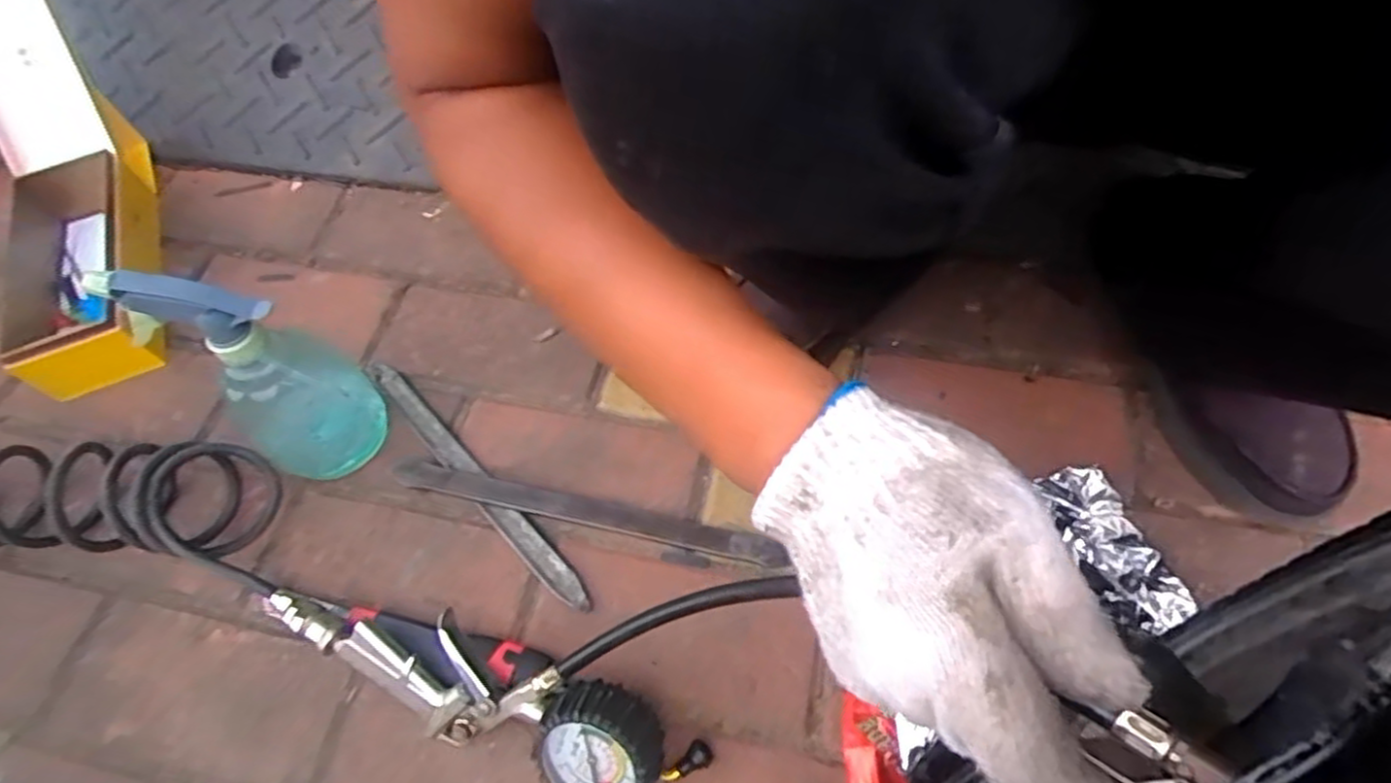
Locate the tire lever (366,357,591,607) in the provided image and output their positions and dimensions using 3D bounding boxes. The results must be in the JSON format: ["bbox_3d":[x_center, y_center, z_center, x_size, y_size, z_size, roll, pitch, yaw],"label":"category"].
[{"bbox_3d":[-0.171,0.058,0.540,0.020,0.013,0.273,-41,65,-18],"label":"tire lever"}]

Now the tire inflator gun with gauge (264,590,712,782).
[{"bbox_3d":[-0.138,0.175,0.445,0.282,0.074,0.069,23,64,16],"label":"tire inflator gun with gauge"}]

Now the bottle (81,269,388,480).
[{"bbox_3d":[-0.284,-0.015,0.493,0.080,0.186,0.084,-1,60,1],"label":"bottle"}]

